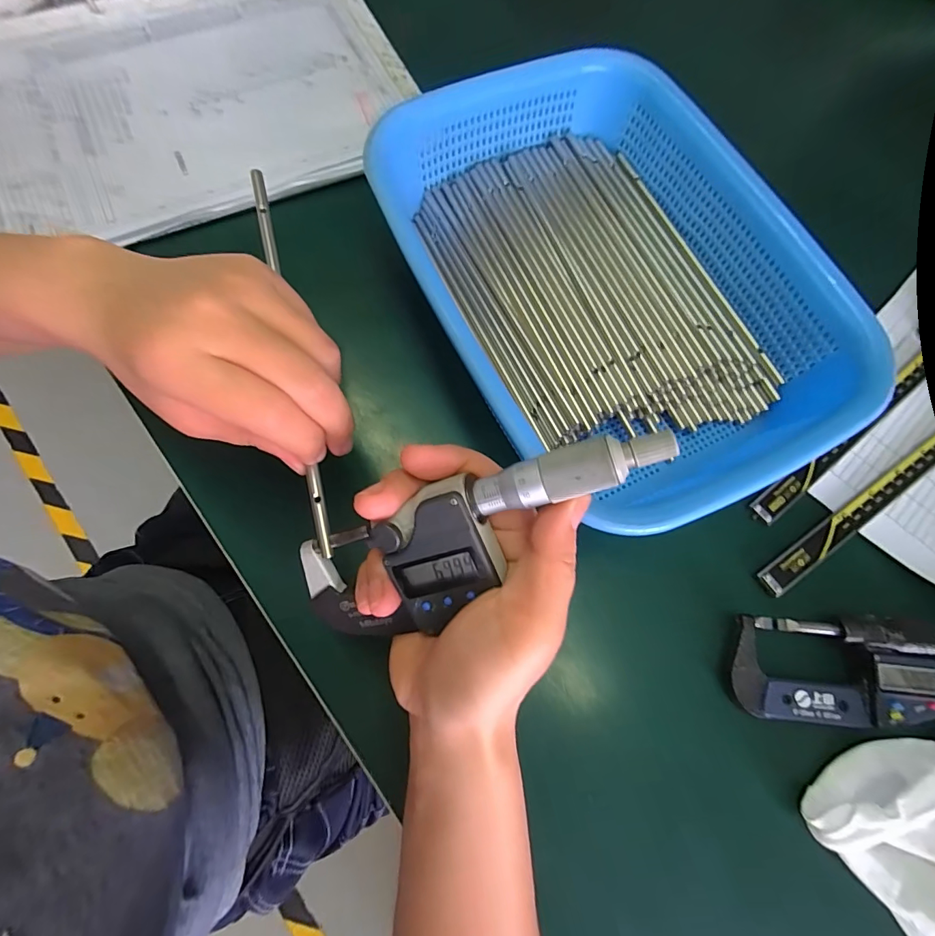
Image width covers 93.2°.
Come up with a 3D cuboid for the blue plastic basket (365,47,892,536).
[{"bbox_3d":[0.086,-0.112,0.273,0.207,0.061,0.302,-30,77,-10],"label":"blue plastic basket"}]

